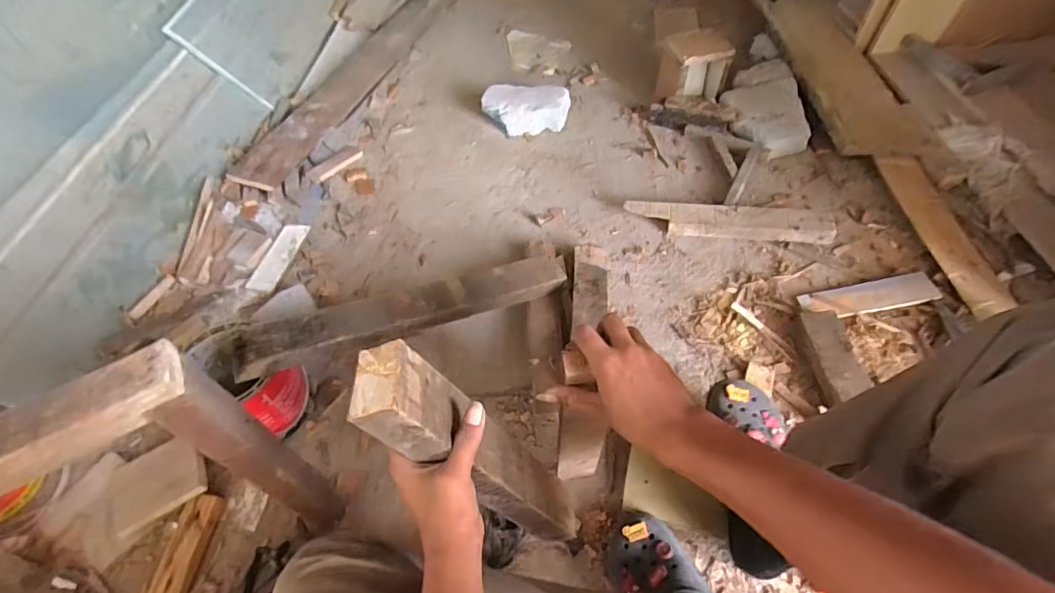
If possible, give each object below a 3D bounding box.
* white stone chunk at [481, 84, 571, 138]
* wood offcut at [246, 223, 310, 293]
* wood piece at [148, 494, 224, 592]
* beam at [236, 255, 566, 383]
[{"bbox_3d":[-0.003,-0.457,1.251,0.210,0.091,0.085,-3,56,2],"label":"white stone chunk"},{"bbox_3d":[-0.514,-0.084,1.062,0.056,0.007,0.174,6,57,9],"label":"wood offcut"},{"bbox_3d":[-0.494,0.375,0.732,0.048,0.025,0.171,4,56,7],"label":"wood piece"},{"bbox_3d":[-0.175,0.018,0.830,0.532,0.053,0.080,-16,54,-26],"label":"beam"}]

